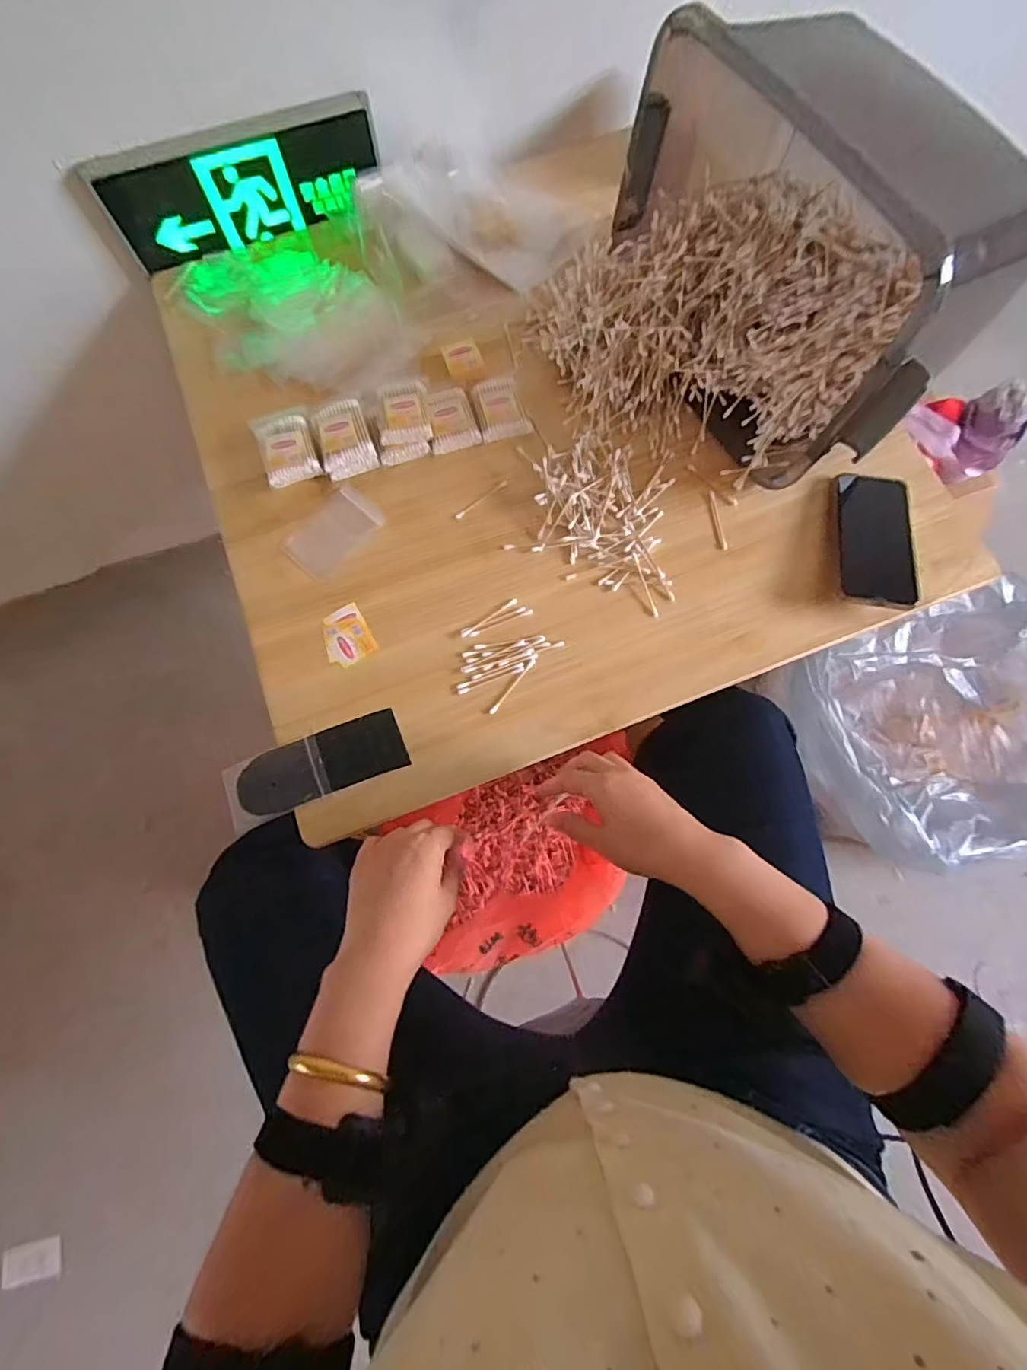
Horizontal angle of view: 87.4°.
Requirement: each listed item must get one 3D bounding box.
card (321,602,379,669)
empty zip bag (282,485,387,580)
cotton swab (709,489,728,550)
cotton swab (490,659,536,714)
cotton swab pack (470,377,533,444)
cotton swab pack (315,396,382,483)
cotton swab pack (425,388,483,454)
[{"bbox_3d":[-0.179,-0.052,0.576,0.050,0.004,0.060,-29,84,-7],"label":"card"},{"bbox_3d":[-0.203,-0.171,0.604,0.073,0.008,0.104,42,80,12],"label":"empty zip bag"},{"bbox_3d":[0.229,-0.185,0.601,0.006,0.004,0.073,-7,76,0],"label":"cotton swab"},{"bbox_3d":[0.000,0.001,0.550,0.007,0.004,0.072,39,80,10],"label":"cotton swab"},{"bbox_3d":[-0.015,-0.325,0.632,0.058,0.014,0.076,-16,76,-2],"label":"cotton swab pack"},{"bbox_3d":[-0.192,-0.281,0.615,0.057,0.031,0.083,-17,77,-3],"label":"cotton swab pack"},{"bbox_3d":[-0.071,-0.308,0.624,0.055,0.011,0.074,-13,76,-1],"label":"cotton swab pack"}]

